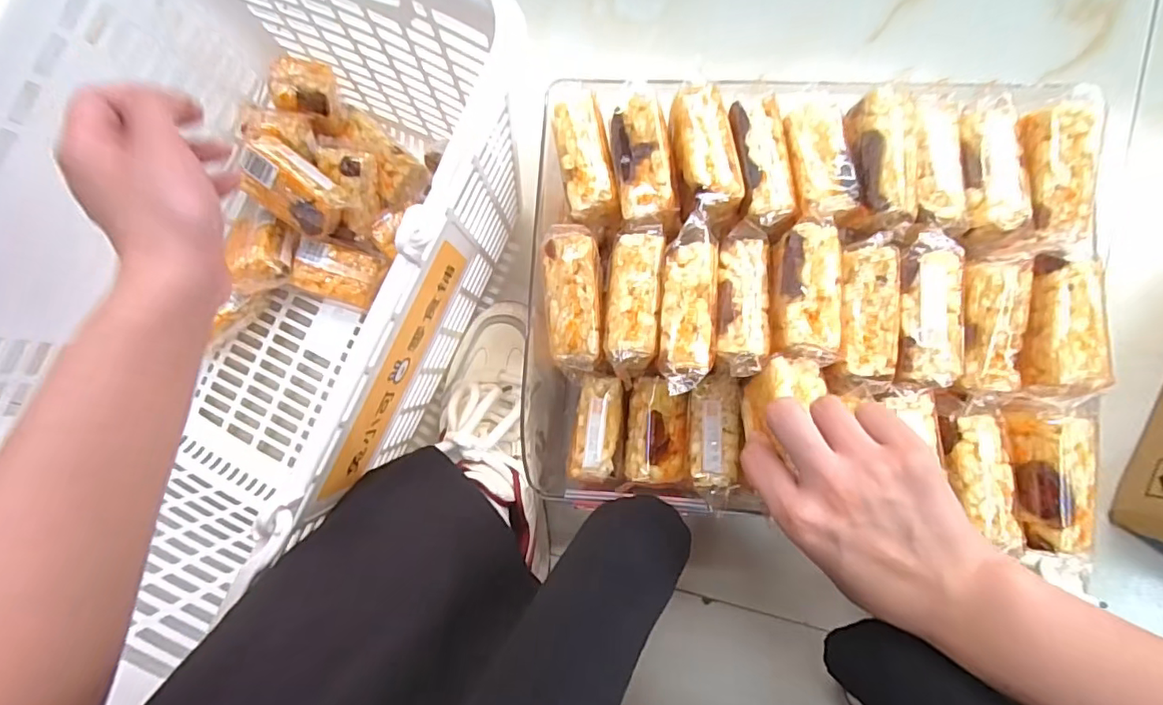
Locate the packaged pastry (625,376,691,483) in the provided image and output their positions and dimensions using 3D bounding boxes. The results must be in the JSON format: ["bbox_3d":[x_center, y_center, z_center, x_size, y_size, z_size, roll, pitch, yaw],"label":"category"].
[{"bbox_3d":[0.054,0.055,0.387,0.044,0.022,0.073,2,86,6],"label":"packaged pastry"}]

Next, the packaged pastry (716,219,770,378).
[{"bbox_3d":[0.100,-0.034,0.333,0.031,0.022,0.094,3,86,6],"label":"packaged pastry"}]

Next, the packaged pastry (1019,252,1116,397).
[{"bbox_3d":[0.274,-0.016,0.310,0.034,0.019,0.078,1,86,6],"label":"packaged pastry"}]

